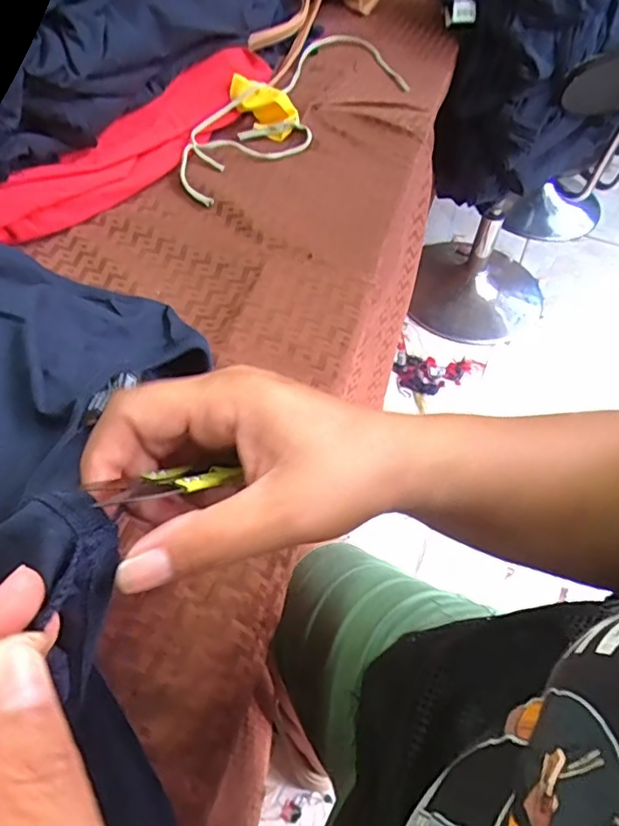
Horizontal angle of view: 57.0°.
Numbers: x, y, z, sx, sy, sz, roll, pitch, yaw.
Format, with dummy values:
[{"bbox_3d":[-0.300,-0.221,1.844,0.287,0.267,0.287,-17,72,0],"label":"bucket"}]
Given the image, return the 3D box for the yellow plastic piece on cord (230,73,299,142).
[{"bbox_3d":[-0.054,-0.361,0.669,0.081,0.040,0.039,30,57,17],"label":"yellow plastic piece on cord"}]

